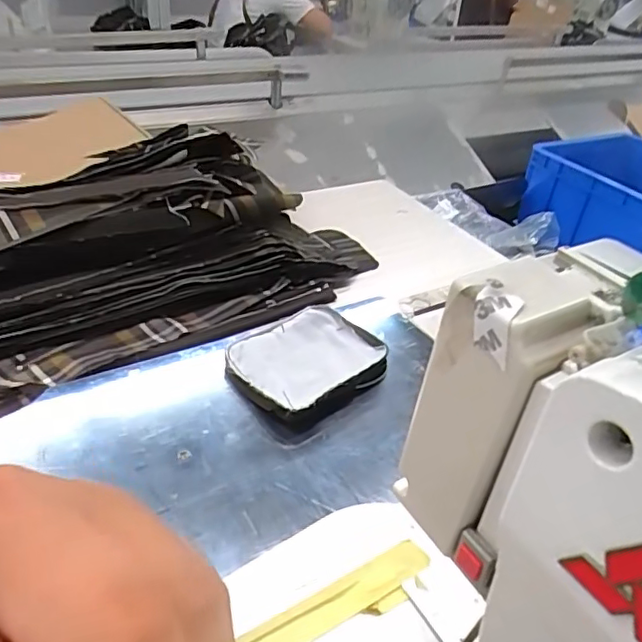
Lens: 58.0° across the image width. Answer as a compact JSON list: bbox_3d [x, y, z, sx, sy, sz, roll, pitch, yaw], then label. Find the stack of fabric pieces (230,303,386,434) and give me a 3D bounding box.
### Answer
[{"bbox_3d":[-0.013,0.036,0.548,0.117,0.031,0.142,34,44,31],"label":"stack of fabric pieces"}]

